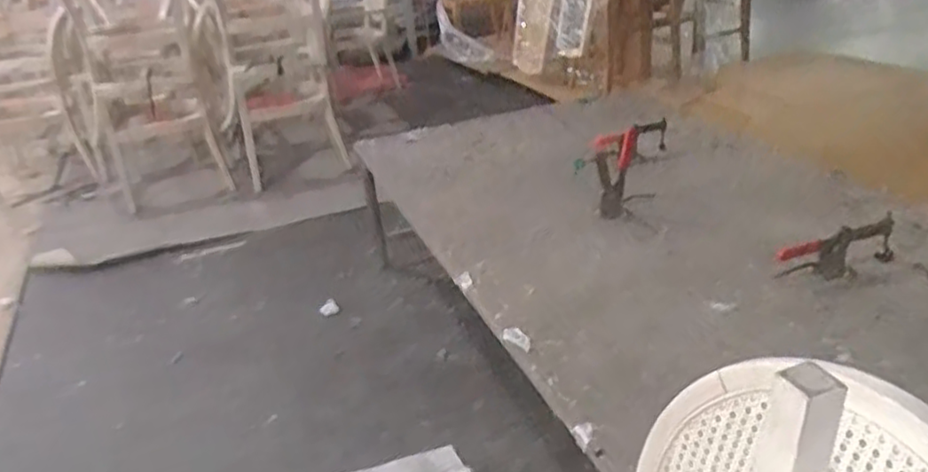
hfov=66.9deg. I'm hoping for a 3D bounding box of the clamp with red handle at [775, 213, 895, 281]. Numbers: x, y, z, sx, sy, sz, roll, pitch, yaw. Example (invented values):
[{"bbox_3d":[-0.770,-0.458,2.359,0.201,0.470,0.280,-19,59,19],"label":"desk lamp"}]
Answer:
[{"bbox_3d":[0.828,0.033,1.549,0.288,0.110,0.062,-8,27,-6],"label":"clamp with red handle"}]

